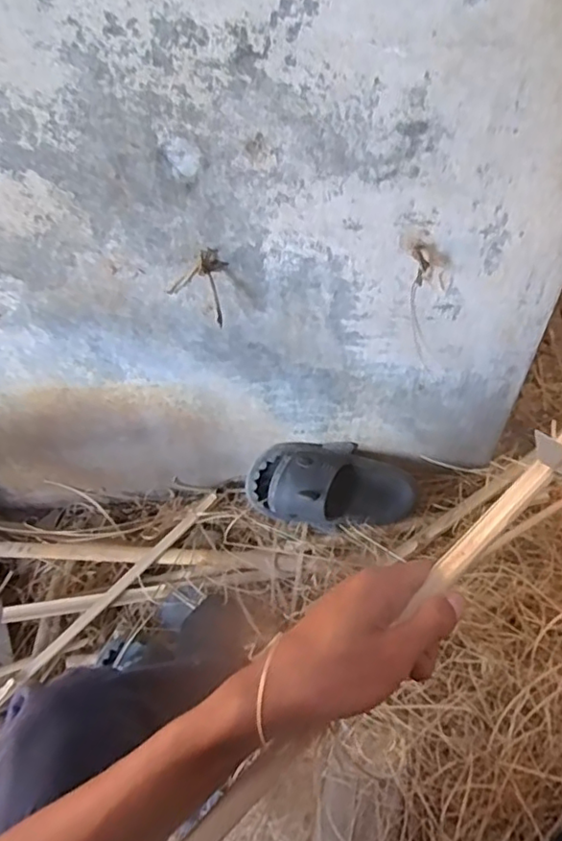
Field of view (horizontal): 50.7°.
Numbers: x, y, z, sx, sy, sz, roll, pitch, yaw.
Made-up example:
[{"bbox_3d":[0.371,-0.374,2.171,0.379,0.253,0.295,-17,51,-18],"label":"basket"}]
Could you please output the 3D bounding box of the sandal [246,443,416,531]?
[{"bbox_3d":[0.086,0.112,1.001,0.279,0.109,0.119,7,55,-9],"label":"sandal"}]

